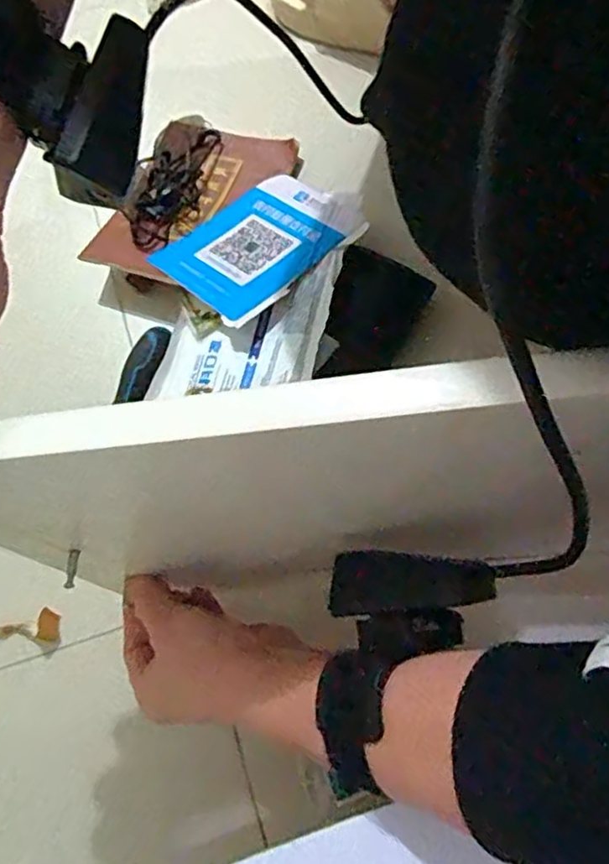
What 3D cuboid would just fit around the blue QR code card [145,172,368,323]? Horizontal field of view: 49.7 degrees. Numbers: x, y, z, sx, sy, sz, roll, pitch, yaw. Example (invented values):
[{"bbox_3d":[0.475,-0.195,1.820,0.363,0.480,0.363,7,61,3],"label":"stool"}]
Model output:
[{"bbox_3d":[-0.036,-0.154,0.533,0.146,0.005,0.111,-40,60,-19],"label":"blue QR code card"}]

